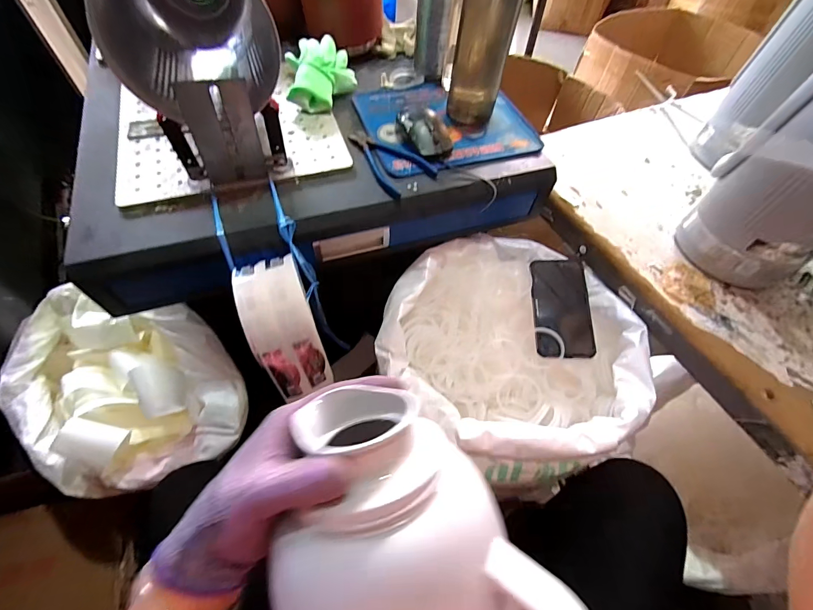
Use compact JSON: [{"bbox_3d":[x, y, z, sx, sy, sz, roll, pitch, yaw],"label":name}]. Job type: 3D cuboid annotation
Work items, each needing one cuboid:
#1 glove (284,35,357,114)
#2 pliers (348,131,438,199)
[{"bbox_3d":[-0.132,-0.364,0.586,0.100,0.056,0.131,-2,57,-5],"label":"glove"},{"bbox_3d":[-0.031,-0.208,0.534,0.079,0.014,0.138,-37,66,-24],"label":"pliers"}]

